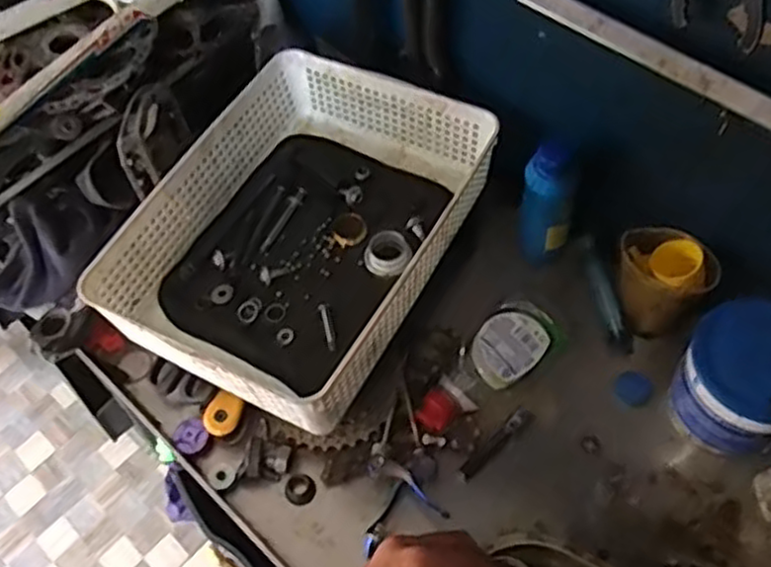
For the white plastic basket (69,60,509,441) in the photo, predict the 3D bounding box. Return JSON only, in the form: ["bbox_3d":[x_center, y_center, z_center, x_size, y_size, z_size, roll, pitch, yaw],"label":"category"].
[{"bbox_3d":[-0.074,-0.052,0.664,0.245,0.089,0.327,22,62,18],"label":"white plastic basket"}]

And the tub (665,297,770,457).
[{"bbox_3d":[0.292,0.082,0.583,0.093,0.104,0.100,-2,57,3],"label":"tub"}]

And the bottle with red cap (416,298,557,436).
[{"bbox_3d":[0.090,0.079,0.640,0.060,0.048,0.144,37,67,24],"label":"bottle with red cap"}]

